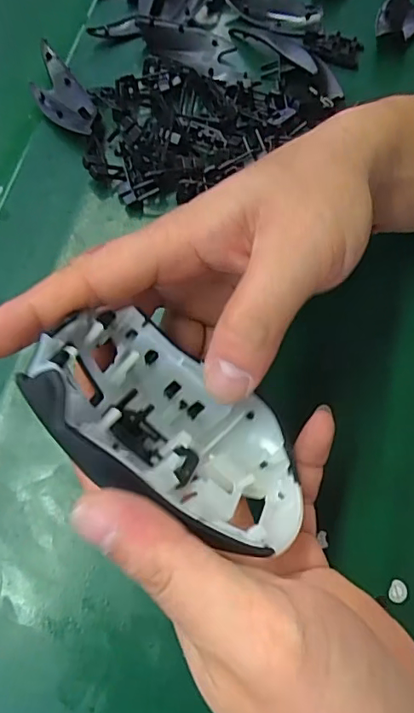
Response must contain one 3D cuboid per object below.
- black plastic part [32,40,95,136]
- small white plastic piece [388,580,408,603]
[{"bbox_3d":[-0.101,-0.184,0.366,0.032,0.018,0.095,-27,72,-11],"label":"black plastic part"},{"bbox_3d":[0.098,0.119,0.269,0.009,0.004,0.011,21,70,7],"label":"small white plastic piece"}]

